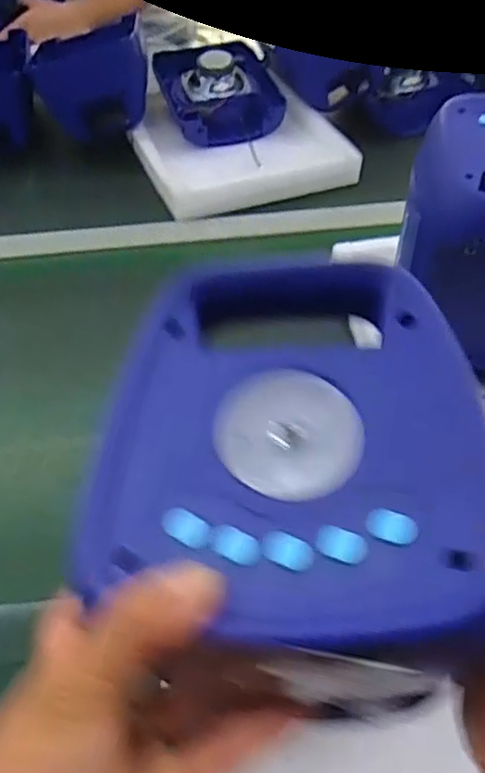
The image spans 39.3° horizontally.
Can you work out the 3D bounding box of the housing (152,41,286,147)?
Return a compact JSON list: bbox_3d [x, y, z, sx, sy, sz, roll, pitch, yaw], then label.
[{"bbox_3d":[-0.038,-0.493,1.113,0.185,0.083,0.254,-13,48,-9],"label":"housing"}]

